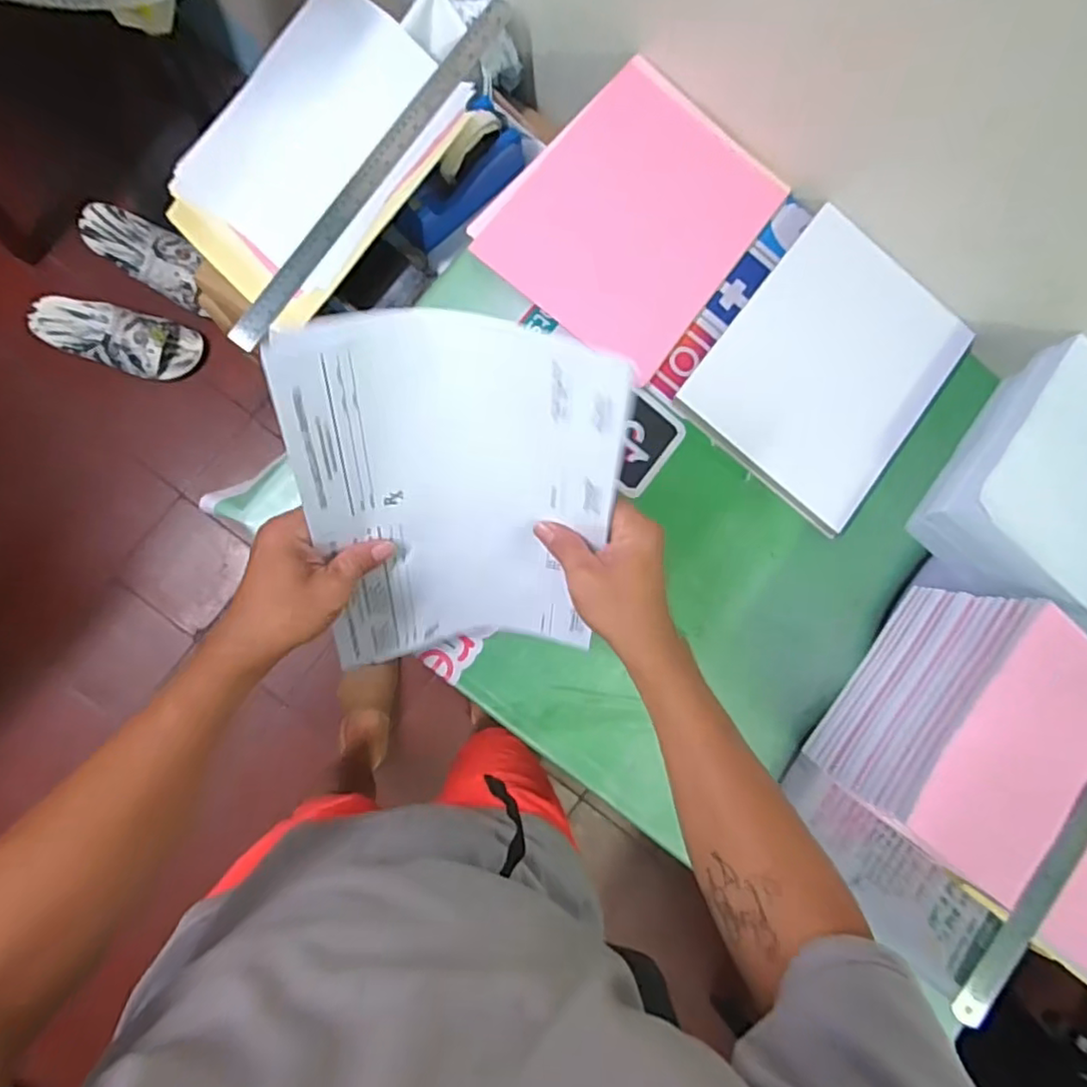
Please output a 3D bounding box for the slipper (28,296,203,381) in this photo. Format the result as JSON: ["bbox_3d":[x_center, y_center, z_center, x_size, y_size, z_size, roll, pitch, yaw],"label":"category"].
[{"bbox_3d":[-0.808,-0.386,1.171,0.278,0.071,0.114,13,86,-9],"label":"slipper"}]

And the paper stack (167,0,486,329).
[{"bbox_3d":[-0.245,-0.420,0.693,0.230,0.059,0.324,43,94,3],"label":"paper stack"}]

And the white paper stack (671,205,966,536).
[{"bbox_3d":[0.295,-0.179,0.650,0.212,0.030,0.273,39,82,-6],"label":"white paper stack"}]

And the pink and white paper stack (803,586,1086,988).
[{"bbox_3d":[0.448,0.229,0.573,0.317,0.159,0.218,39,82,-6],"label":"pink and white paper stack"}]

